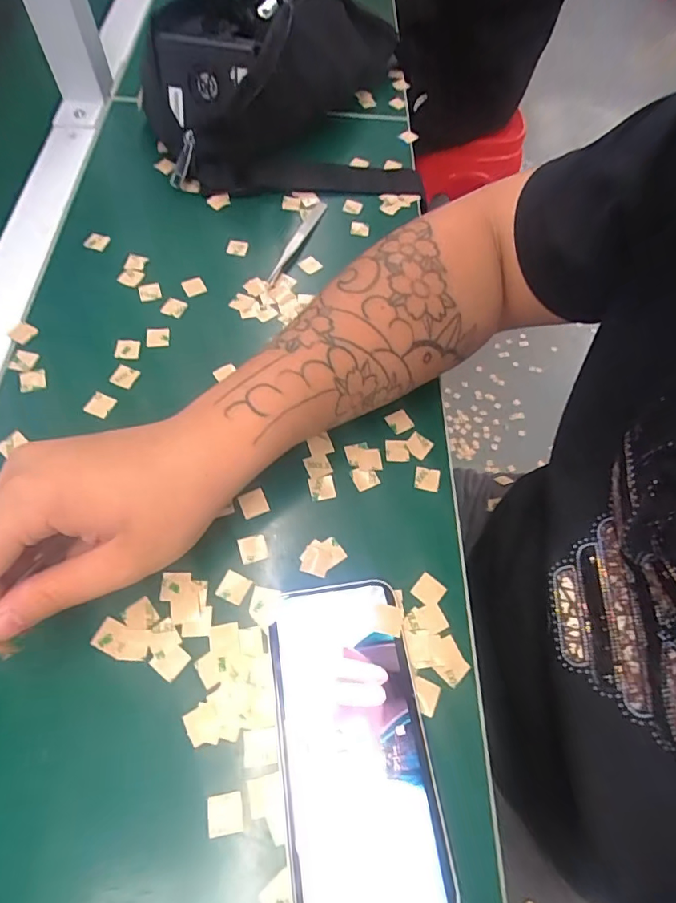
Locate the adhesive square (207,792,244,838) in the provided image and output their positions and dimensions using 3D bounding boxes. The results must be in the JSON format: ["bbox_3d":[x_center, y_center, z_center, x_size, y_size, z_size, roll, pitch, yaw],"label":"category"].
[{"bbox_3d":[-0.051,0.165,0.215,0.015,0.004,0.015,-6,63,-7],"label":"adhesive square"}]

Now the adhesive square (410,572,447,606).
[{"bbox_3d":[0.052,0.078,0.268,0.015,0.004,0.016,38,66,15],"label":"adhesive square"}]

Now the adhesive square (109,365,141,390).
[{"bbox_3d":[-0.145,-0.052,0.321,0.016,0.004,0.016,22,63,7],"label":"adhesive square"}]

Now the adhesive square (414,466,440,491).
[{"bbox_3d":[0.057,0.016,0.301,0.015,0.004,0.015,12,62,2],"label":"adhesive square"}]

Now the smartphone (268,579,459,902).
[{"bbox_3d":[0.007,0.139,0.229,0.069,0.009,0.143,-7,63,-8],"label":"smartphone"}]

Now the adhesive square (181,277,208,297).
[{"bbox_3d":[-0.110,-0.126,0.363,0.016,0.004,0.015,-29,79,-19],"label":"adhesive square"}]

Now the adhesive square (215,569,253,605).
[{"bbox_3d":[-0.058,0.075,0.262,0.016,0.004,0.015,24,66,11],"label":"adhesive square"}]

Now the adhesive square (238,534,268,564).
[{"bbox_3d":[-0.049,0.055,0.271,0.015,0.004,0.015,-12,64,-10],"label":"adhesive square"}]

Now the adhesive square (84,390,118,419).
[{"bbox_3d":[-0.156,-0.031,0.310,0.016,0.004,0.015,22,63,8],"label":"adhesive square"}]

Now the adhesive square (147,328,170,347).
[{"bbox_3d":[-0.130,-0.083,0.339,0.016,0.004,0.016,-4,63,-6],"label":"adhesive square"}]

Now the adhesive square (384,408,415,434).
[{"bbox_3d":[0.042,-0.021,0.320,0.015,0.004,0.016,-27,67,-17],"label":"adhesive square"}]

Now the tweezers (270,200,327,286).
[{"bbox_3d":[-0.032,-0.175,0.391,0.011,0.006,0.111,20,63,6],"label":"tweezers"}]

